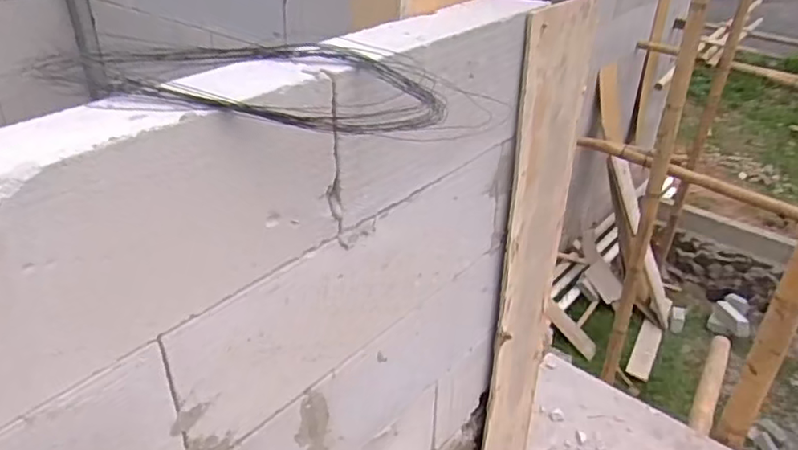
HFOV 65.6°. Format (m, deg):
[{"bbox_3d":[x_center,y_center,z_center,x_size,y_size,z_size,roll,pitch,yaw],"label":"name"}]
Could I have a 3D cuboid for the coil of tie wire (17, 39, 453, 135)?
[{"bbox_3d":[-0.139,-0.139,0.621,0.367,0.065,0.178,5,32,5],"label":"coil of tie wire"}]

